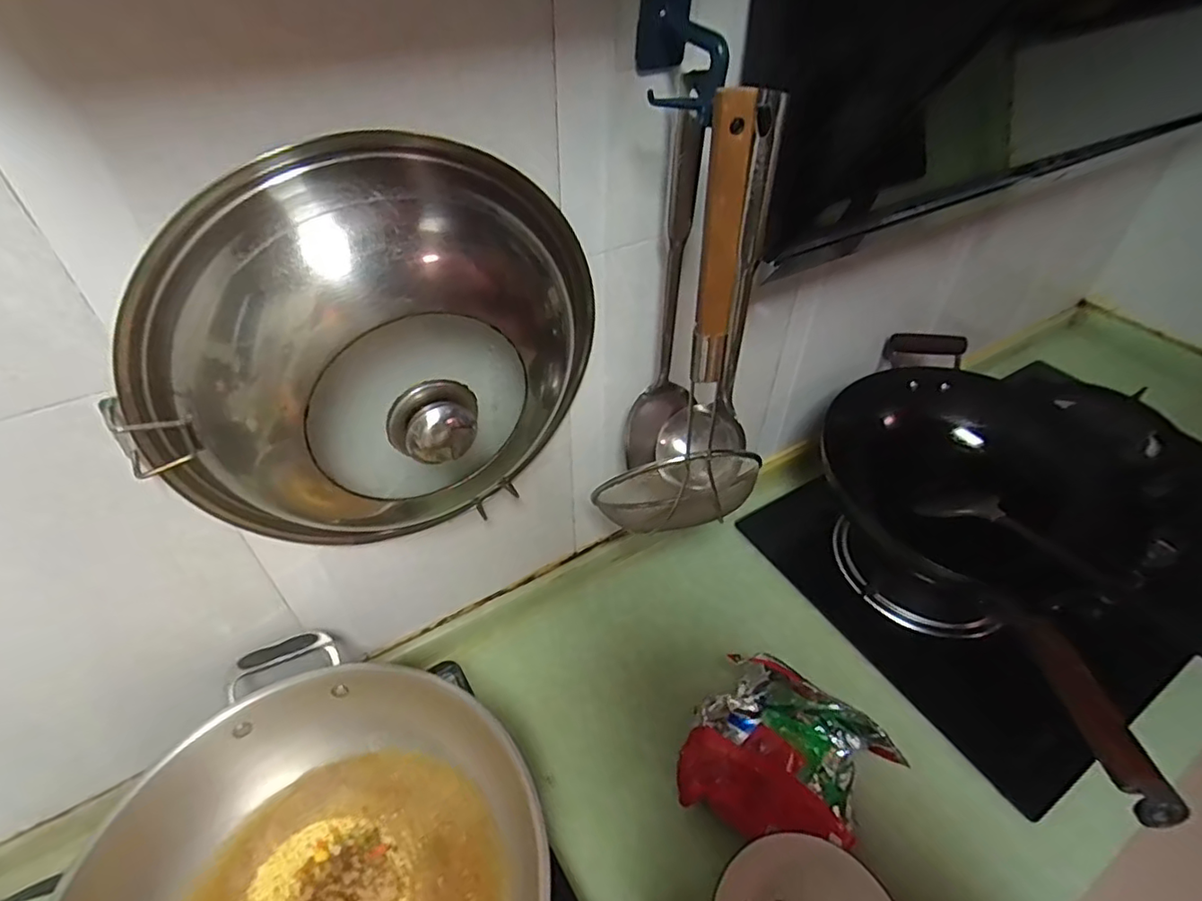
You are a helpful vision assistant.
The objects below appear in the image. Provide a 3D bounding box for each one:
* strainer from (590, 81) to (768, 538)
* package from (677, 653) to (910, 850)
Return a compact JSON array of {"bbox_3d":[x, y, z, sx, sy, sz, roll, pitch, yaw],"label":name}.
[{"bbox_3d":[0.077,-0.073,0.490,0.133,0.385,0.087,-24,49,-23],"label":"strainer"},{"bbox_3d":[0.175,0.293,0.575,0.168,0.098,0.149,23,48,22],"label":"package"}]

